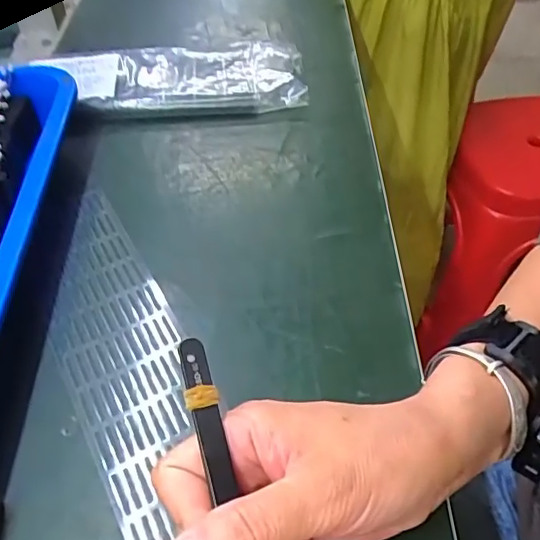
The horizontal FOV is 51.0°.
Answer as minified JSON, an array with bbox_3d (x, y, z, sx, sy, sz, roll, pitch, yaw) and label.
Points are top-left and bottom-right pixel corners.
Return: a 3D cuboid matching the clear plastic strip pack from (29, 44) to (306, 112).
[{"bbox_3d":[-0.084,-0.177,0.514,0.224,0.026,0.086,-2,49,-1],"label":"clear plastic strip pack"}]

